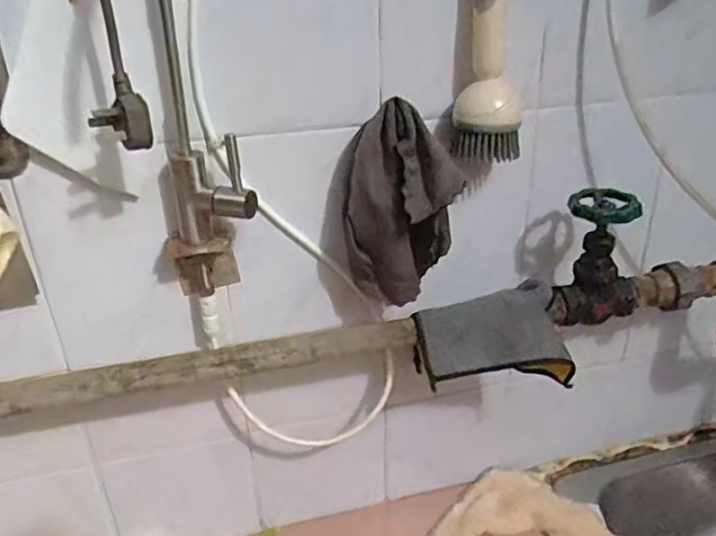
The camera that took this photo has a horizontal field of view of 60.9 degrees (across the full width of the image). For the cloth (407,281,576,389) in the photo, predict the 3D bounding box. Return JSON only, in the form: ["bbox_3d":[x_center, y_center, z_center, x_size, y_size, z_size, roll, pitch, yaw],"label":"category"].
[{"bbox_3d":[0.119,0.065,0.553,0.132,0.069,0.075,-9,28,-16],"label":"cloth"}]

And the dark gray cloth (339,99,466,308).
[{"bbox_3d":[0.033,-0.045,0.497,0.091,0.160,0.047,2,27,5],"label":"dark gray cloth"}]

